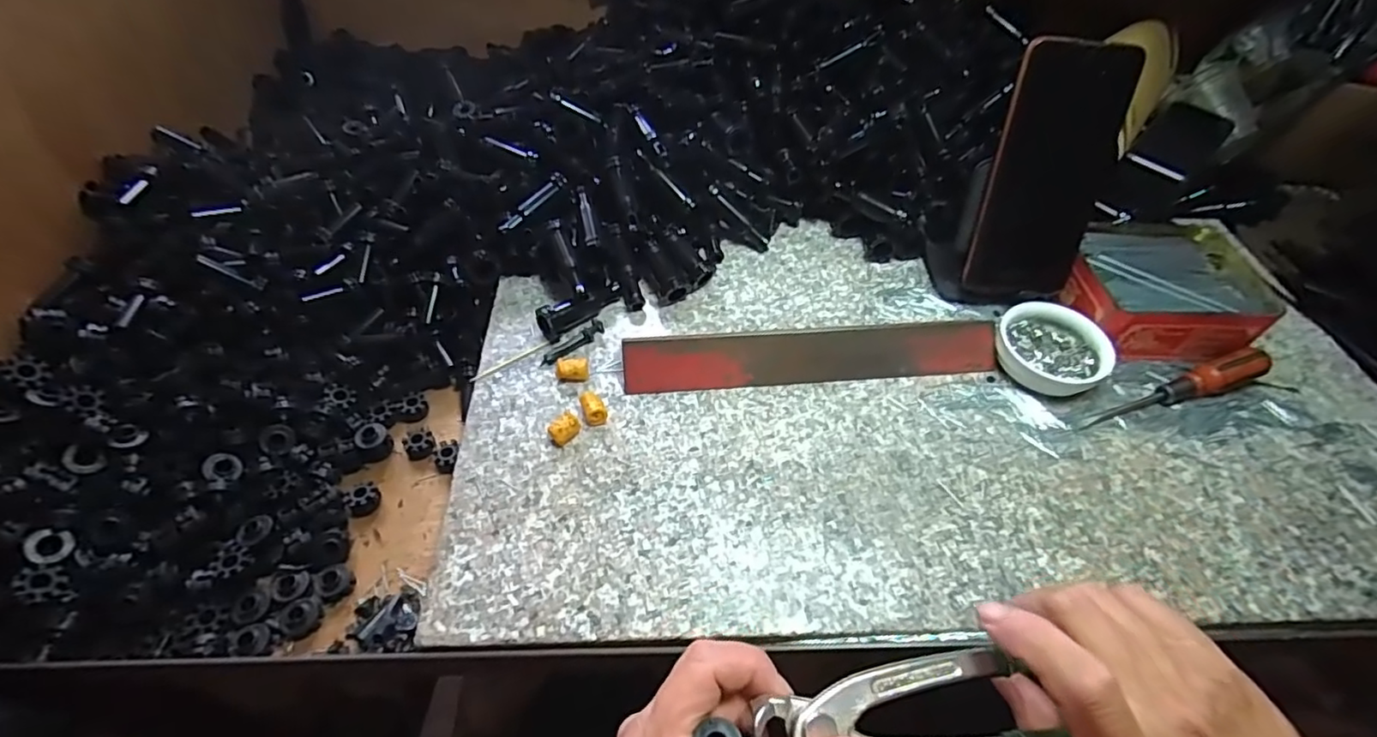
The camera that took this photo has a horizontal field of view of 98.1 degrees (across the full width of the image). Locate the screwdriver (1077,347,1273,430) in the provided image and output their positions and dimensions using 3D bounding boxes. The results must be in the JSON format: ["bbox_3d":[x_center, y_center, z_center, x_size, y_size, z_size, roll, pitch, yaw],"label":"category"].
[{"bbox_3d":[0.326,0.014,0.398,0.136,0.026,0.022,-16,53,-14],"label":"screwdriver"}]

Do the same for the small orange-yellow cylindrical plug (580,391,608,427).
[{"bbox_3d":[-0.061,0.026,0.385,0.014,0.014,0.021,-15,53,-14],"label":"small orange-yellow cylindrical plug"}]

